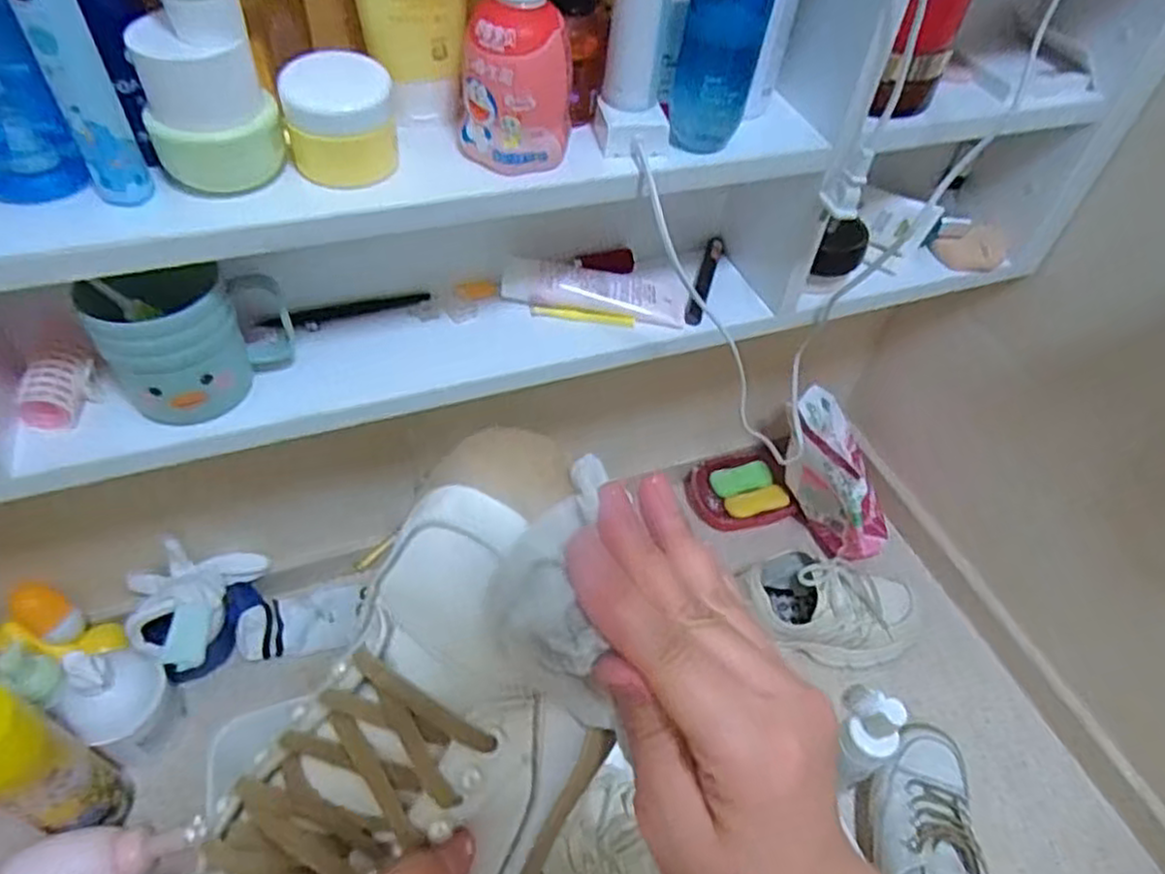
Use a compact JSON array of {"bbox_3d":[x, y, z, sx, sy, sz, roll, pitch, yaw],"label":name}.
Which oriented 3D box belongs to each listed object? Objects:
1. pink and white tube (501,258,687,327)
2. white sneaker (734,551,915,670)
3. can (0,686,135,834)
[{"bbox_3d":[0.011,-0.122,0.582,0.146,0.028,0.056,1,49,-5],"label":"pink and white tube"},{"bbox_3d":[0.273,0.186,0.800,0.214,0.101,0.114,15,50,7],"label":"white sneaker"},{"bbox_3d":[-0.436,0.267,0.580,0.063,0.208,0.062,3,49,-3],"label":"can"}]

